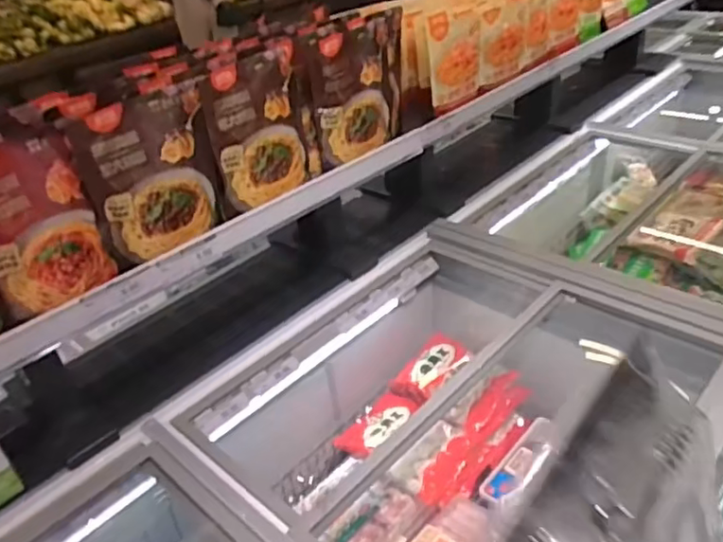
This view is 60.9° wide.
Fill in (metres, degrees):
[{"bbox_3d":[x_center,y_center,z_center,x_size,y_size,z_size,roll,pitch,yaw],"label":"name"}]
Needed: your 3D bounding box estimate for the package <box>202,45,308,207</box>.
[{"bbox_3d":[-0.154,-0.222,0.949,0.028,0.209,0.177,6,28,43],"label":"package"}]

